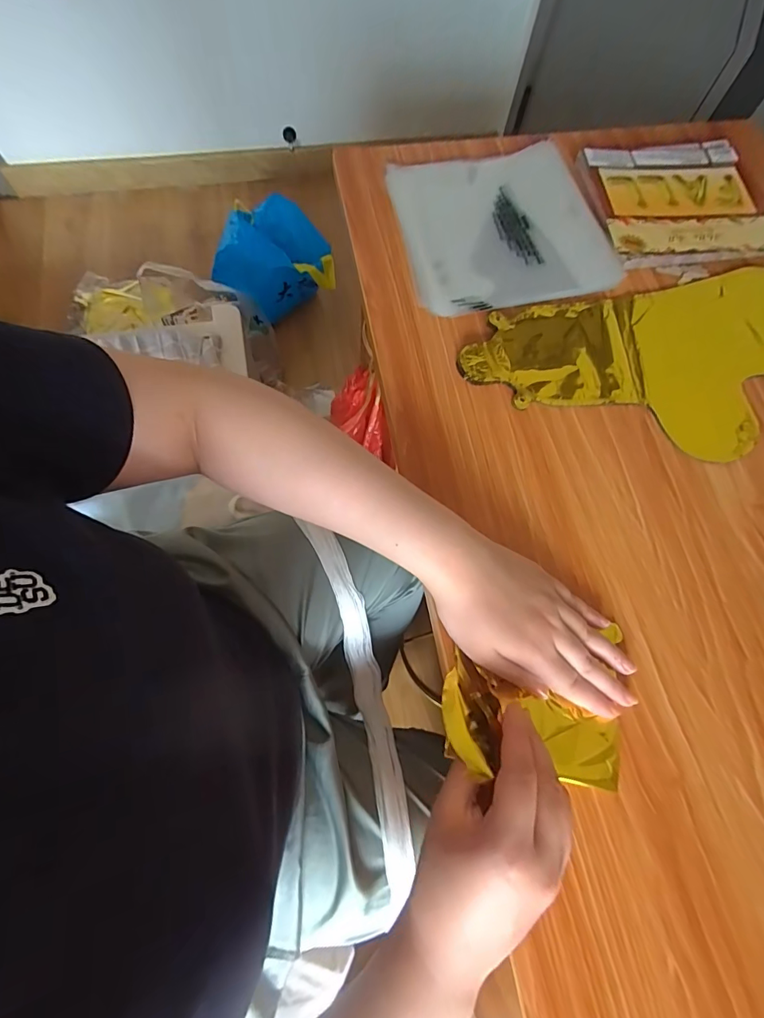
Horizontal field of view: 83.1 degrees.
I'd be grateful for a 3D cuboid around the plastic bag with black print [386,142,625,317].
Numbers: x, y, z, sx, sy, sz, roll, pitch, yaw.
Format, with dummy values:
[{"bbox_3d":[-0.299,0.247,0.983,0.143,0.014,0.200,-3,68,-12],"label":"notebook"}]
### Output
[{"bbox_3d":[0.120,-0.309,0.452,0.204,0.030,0.205,-12,73,-6],"label":"plastic bag with black print"}]

